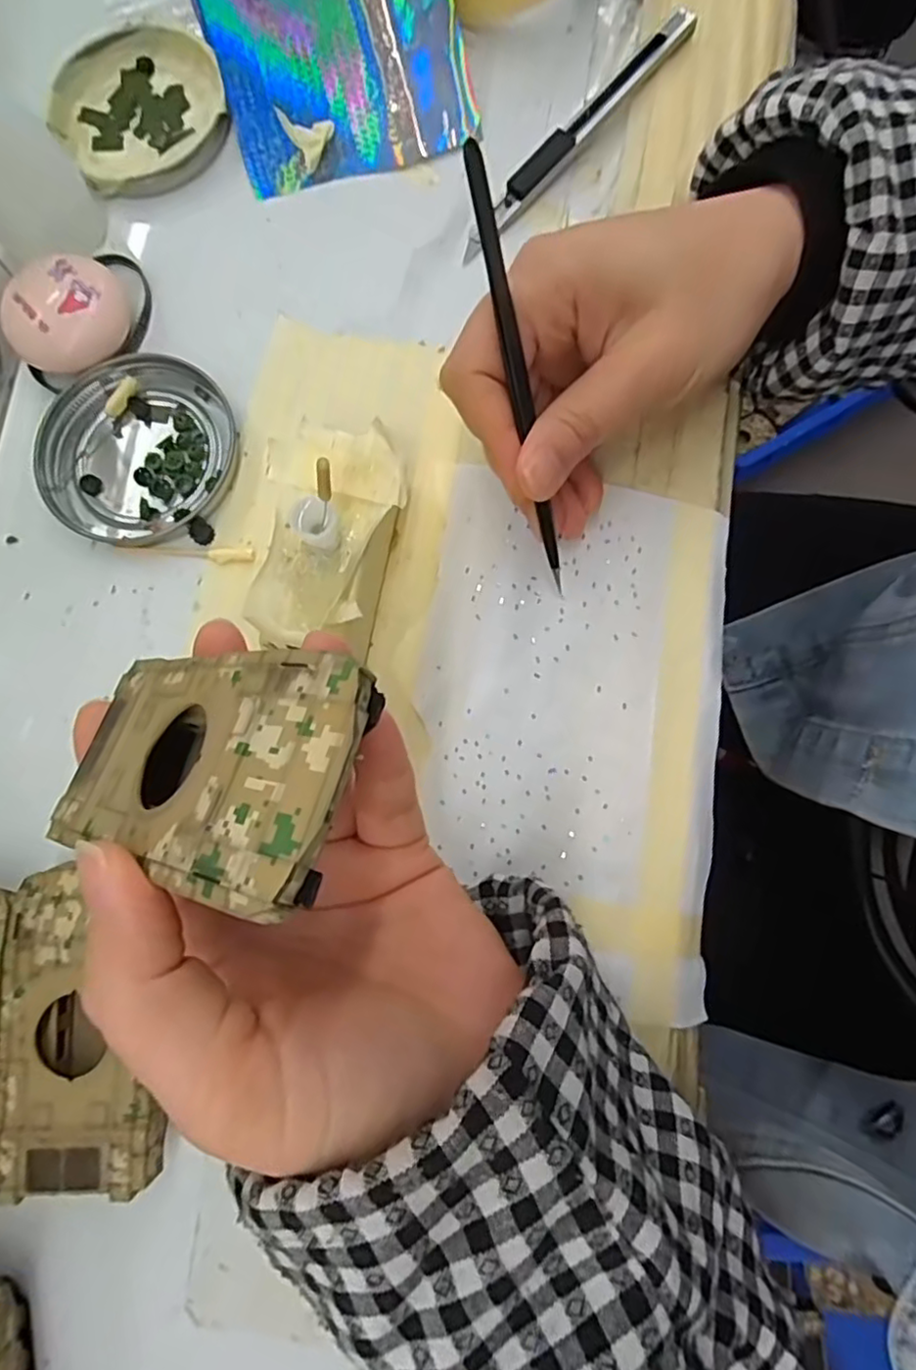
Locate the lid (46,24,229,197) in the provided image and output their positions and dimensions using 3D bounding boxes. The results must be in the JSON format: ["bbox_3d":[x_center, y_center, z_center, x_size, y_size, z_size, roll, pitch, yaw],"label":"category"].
[{"bbox_3d":[-0.140,-0.256,0.287,0.075,0.010,0.076,-1,79,4],"label":"lid"}]

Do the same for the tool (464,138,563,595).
[{"bbox_3d":[0.020,-0.091,0.205,0.006,0.008,0.130,-20,123,-3],"label":"tool"}]

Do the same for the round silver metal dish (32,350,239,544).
[{"bbox_3d":[-0.129,-0.094,0.259,0.077,0.011,0.073,-1,79,4],"label":"round silver metal dish"}]

